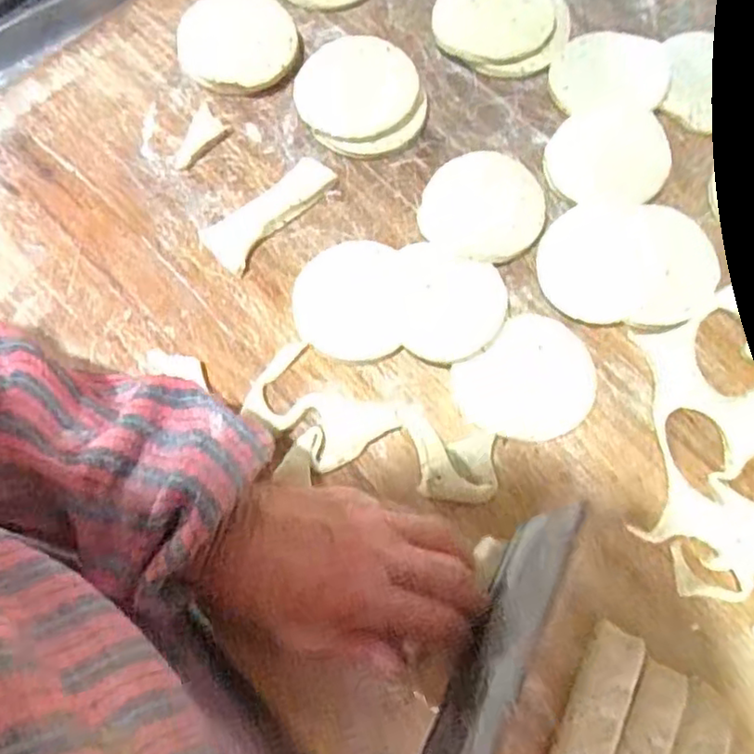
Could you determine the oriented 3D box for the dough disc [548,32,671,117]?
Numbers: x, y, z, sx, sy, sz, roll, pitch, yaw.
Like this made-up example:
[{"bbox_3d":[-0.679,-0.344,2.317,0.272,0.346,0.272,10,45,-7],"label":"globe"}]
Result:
[{"bbox_3d":[0.154,-0.203,0.437,0.077,0.012,0.059,-5,73,1],"label":"dough disc"}]

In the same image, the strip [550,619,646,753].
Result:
[{"bbox_3d":[0.108,0.171,0.326,0.026,0.009,0.090,24,75,9],"label":"strip"}]

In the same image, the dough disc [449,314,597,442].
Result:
[{"bbox_3d":[0.089,0.003,0.379,0.079,0.009,0.067,-40,75,-9],"label":"dough disc"}]

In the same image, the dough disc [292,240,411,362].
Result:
[{"bbox_3d":[-0.016,-0.047,0.395,0.070,0.013,0.071,-1,73,2],"label":"dough disc"}]

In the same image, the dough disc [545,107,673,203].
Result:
[{"bbox_3d":[0.148,-0.138,0.410,0.078,0.004,0.064,-14,73,-2],"label":"dough disc"}]

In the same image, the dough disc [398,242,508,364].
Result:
[{"bbox_3d":[0.046,-0.044,0.390,0.061,0.013,0.070,-1,73,2],"label":"dough disc"}]

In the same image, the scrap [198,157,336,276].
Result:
[{"bbox_3d":[-0.067,-0.105,0.410,0.088,0.009,0.036,-42,76,-10],"label":"scrap"}]

